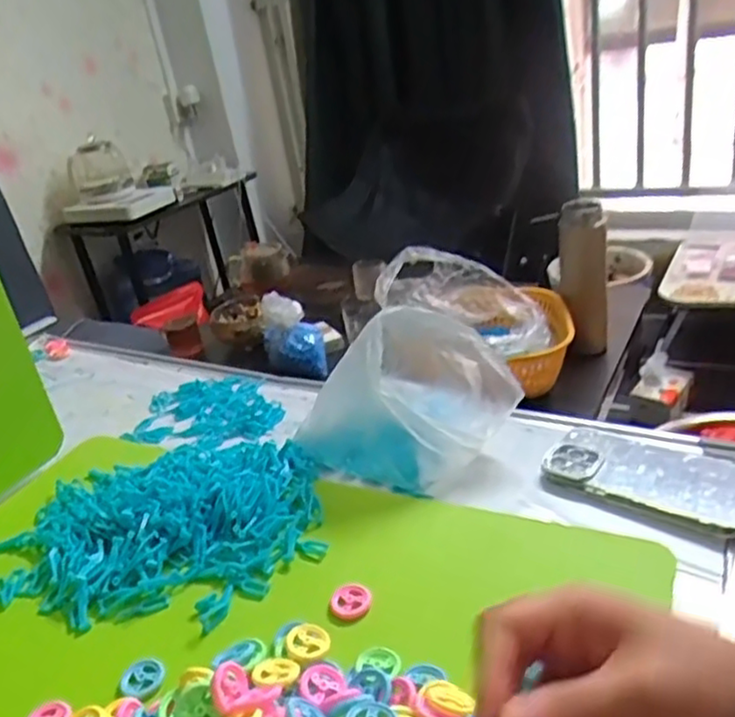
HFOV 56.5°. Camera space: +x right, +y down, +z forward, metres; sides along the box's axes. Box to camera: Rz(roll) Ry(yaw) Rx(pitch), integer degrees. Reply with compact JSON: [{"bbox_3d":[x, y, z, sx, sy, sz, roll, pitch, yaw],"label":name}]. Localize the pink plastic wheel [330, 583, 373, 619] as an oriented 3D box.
[{"bbox_3d":[-0.012,0.178,0.503,0.030,0.011,0.024,-8,25,5],"label":"pink plastic wheel"}]

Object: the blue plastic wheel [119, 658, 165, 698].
[{"bbox_3d":[-0.153,0.219,0.469,0.028,0.007,0.029,-8,25,4],"label":"blue plastic wheel"}]

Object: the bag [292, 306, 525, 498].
[{"bbox_3d":[0.032,0.026,0.645,0.180,0.131,0.134,7,30,32],"label":"bag"}]

